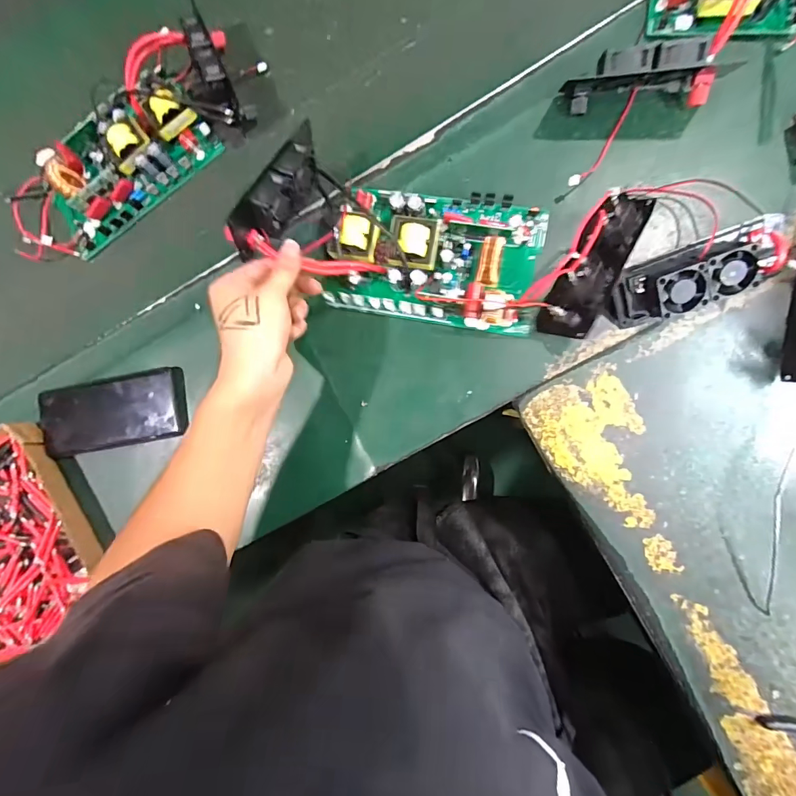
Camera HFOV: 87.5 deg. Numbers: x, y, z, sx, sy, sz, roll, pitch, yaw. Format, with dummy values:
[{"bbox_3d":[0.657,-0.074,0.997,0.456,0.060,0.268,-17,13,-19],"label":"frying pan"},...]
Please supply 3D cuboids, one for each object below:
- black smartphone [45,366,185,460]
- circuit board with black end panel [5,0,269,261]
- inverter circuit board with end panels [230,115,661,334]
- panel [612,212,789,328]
[{"bbox_3d":[-0.319,0.017,0.463,0.167,0.017,0.076,-10,85,7],"label":"black smartphone"},{"bbox_3d":[-0.316,-0.292,0.474,0.323,0.058,0.136,-35,82,4],"label":"circuit board with black end panel"},{"bbox_3d":[0.036,-0.143,0.396,0.336,0.100,0.125,11,88,2],"label":"inverter circuit board with end panels"},{"bbox_3d":[0.267,-0.109,0.373,0.141,0.043,0.055,-20,84,6],"label":"panel"}]

